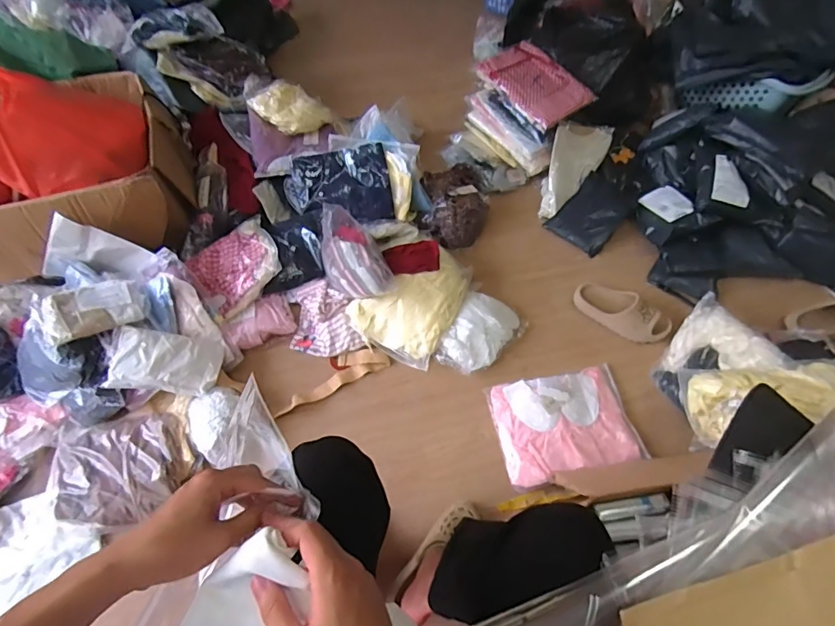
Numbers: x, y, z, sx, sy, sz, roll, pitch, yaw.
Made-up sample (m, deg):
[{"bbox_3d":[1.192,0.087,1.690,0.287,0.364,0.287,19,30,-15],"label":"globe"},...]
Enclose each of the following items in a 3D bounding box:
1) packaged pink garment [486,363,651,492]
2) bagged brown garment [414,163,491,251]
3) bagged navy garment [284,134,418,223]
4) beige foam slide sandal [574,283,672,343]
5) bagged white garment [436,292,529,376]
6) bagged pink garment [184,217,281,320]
[{"bbox_3d":[0.347,0.262,1.075,0.316,0.038,0.250,-10,61,-6],"label":"packaged pink garment"},{"bbox_3d":[0.112,-0.335,1.380,0.203,0.103,0.280,9,60,4],"label":"bagged brown garment"},{"bbox_3d":[-0.195,-0.378,1.287,0.353,0.048,0.231,9,102,-2],"label":"bagged navy garment"},{"bbox_3d":[0.535,-0.003,1.206,0.252,0.075,0.081,29,64,15],"label":"beige foam slide sandal"},{"bbox_3d":[0.171,0.055,1.180,0.167,0.061,0.232,25,63,13],"label":"bagged white garment"},{"bbox_3d":[-0.472,-0.129,1.217,0.214,0.046,0.216,-38,72,-4],"label":"bagged pink garment"}]

